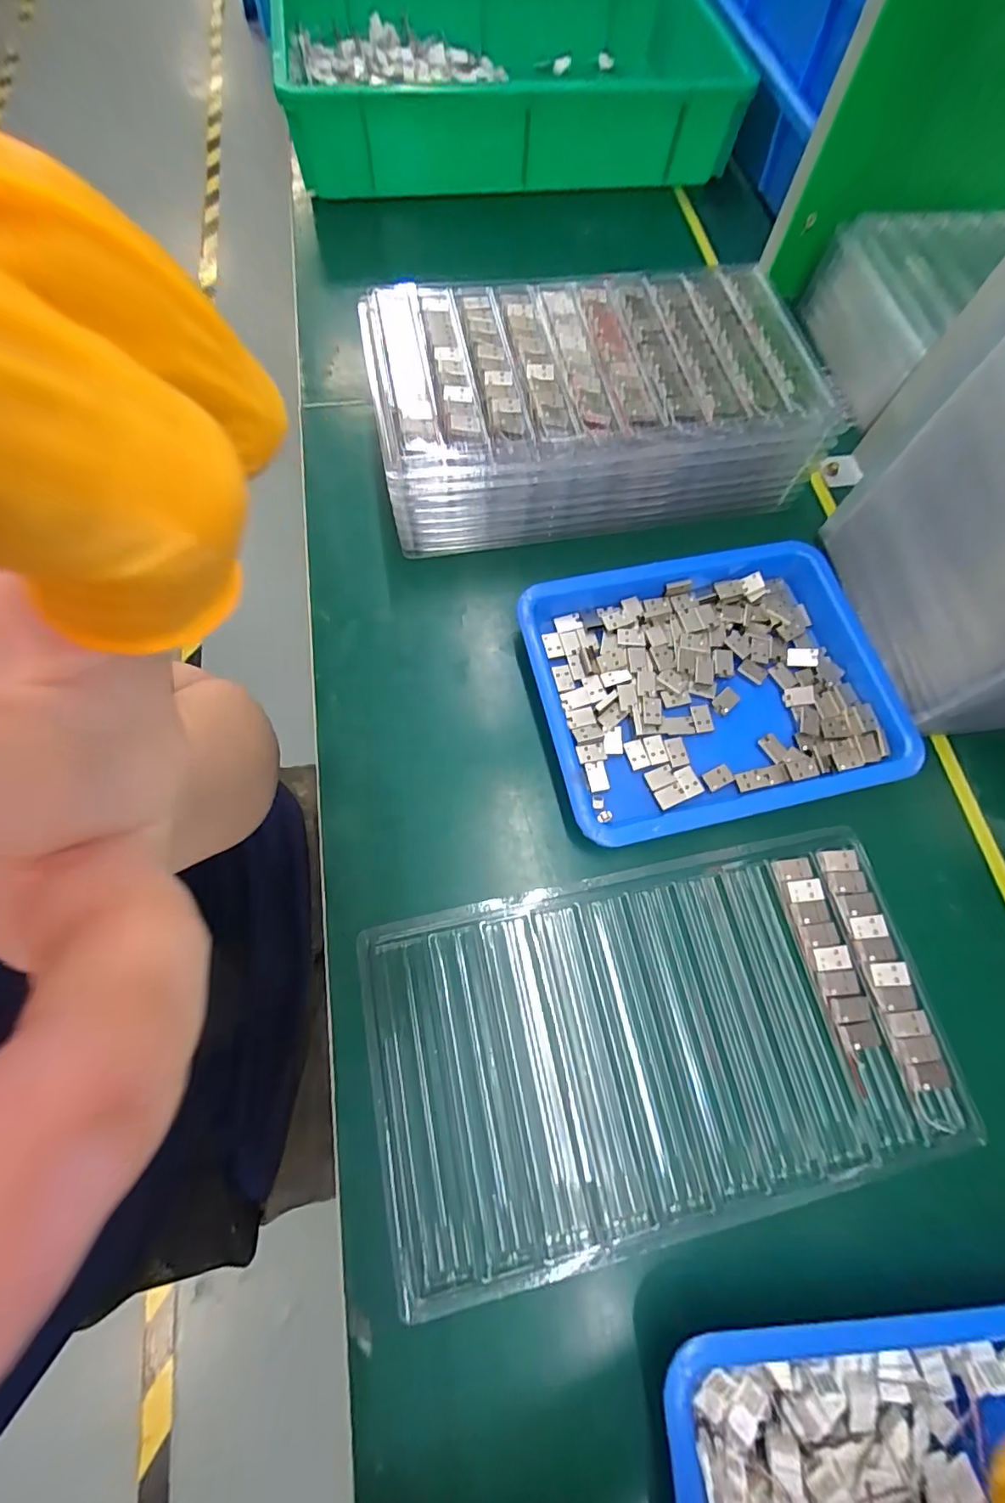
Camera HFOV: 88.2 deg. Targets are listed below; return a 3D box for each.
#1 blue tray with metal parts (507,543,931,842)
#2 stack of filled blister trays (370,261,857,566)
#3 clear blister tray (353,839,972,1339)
[{"bbox_3d":[0.131,-0.043,0.322,0.216,0.027,0.168,-13,72,-4],"label":"blue tray with metal parts"},{"bbox_3d":[0.060,-0.246,0.368,0.289,0.076,0.163,-9,72,-3],"label":"stack of filled blister trays"},{"bbox_3d":[0.079,0.145,0.267,0.285,0.015,0.162,-12,72,-4],"label":"clear blister tray"}]

